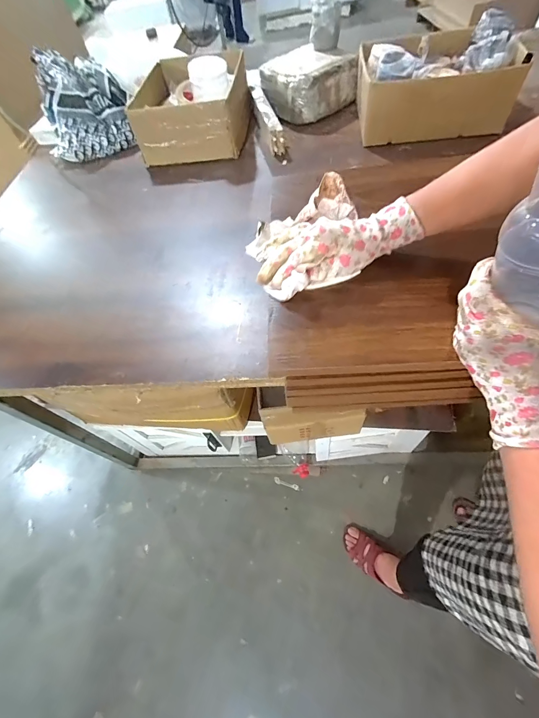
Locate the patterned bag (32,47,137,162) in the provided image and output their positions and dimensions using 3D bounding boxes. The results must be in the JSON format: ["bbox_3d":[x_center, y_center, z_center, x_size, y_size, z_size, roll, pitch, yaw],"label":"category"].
[{"bbox_3d":[-0.496,-0.669,0.840,0.229,0.195,0.152,-17,58,-4],"label":"patterned bag"}]

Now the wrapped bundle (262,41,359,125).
[{"bbox_3d":[0.106,-0.750,0.857,0.198,0.102,0.192,-39,62,-16],"label":"wrapped bundle"}]

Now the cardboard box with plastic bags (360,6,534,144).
[{"bbox_3d":[0.371,-0.631,0.724,0.317,0.142,0.249,0,58,7],"label":"cardboard box with plastic bags"}]

